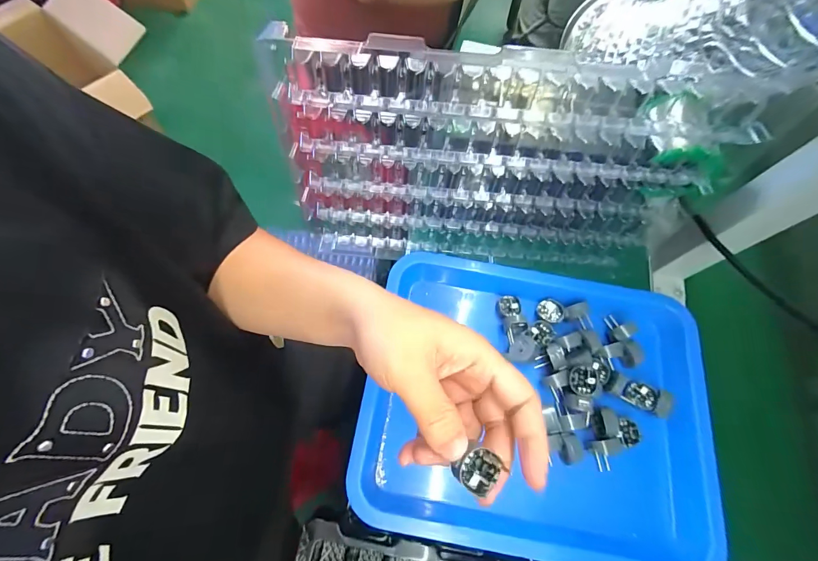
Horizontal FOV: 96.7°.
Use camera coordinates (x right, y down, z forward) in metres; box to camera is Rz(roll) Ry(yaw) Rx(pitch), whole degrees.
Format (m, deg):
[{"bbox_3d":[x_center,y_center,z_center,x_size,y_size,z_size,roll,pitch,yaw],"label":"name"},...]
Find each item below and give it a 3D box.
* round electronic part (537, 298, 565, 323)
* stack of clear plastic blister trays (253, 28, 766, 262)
[{"bbox_3d":[0.158,0.034,0.405,0.023,0.013,0.028,-32,74,-16],"label":"round electronic part"},{"bbox_3d":[0.073,-0.096,0.336,0.357,0.219,0.060,5,68,-2],"label":"stack of clear plastic blister trays"}]

